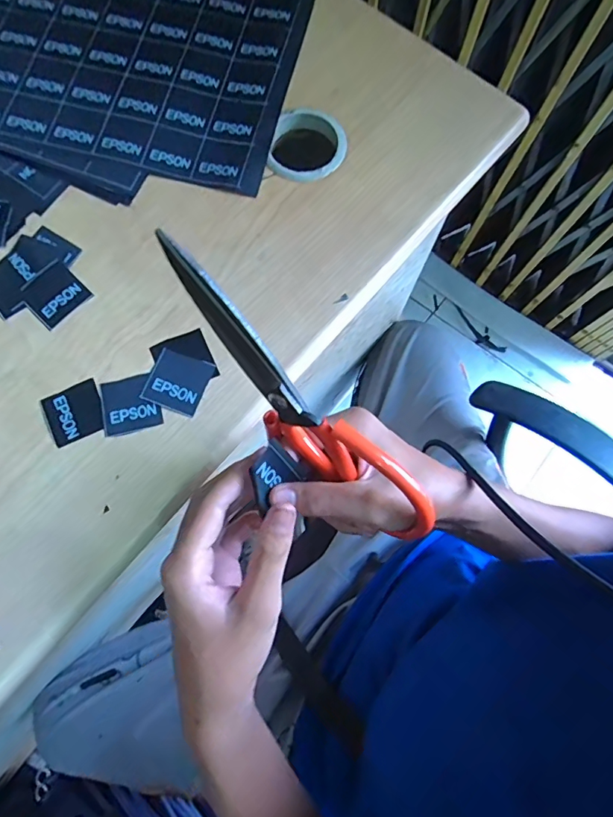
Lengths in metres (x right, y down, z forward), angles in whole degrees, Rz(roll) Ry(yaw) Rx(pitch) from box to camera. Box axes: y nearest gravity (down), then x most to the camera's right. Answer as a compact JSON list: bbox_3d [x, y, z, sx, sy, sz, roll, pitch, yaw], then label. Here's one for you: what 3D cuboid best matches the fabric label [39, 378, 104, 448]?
[{"bbox_3d":[-0.161,0.003,0.330,0.038,0.004,0.037,-26,79,-6],"label":"fabric label"}]

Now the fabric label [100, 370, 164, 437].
[{"bbox_3d":[-0.123,-0.003,0.332,0.039,0.004,0.039,-14,77,-4],"label":"fabric label"}]

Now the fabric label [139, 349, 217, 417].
[{"bbox_3d":[-0.091,-0.019,0.336,0.040,0.004,0.040,21,77,4],"label":"fabric label"}]

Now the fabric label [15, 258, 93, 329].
[{"bbox_3d":[-0.186,-0.085,0.351,0.040,0.004,0.041,44,80,9],"label":"fabric label"}]

